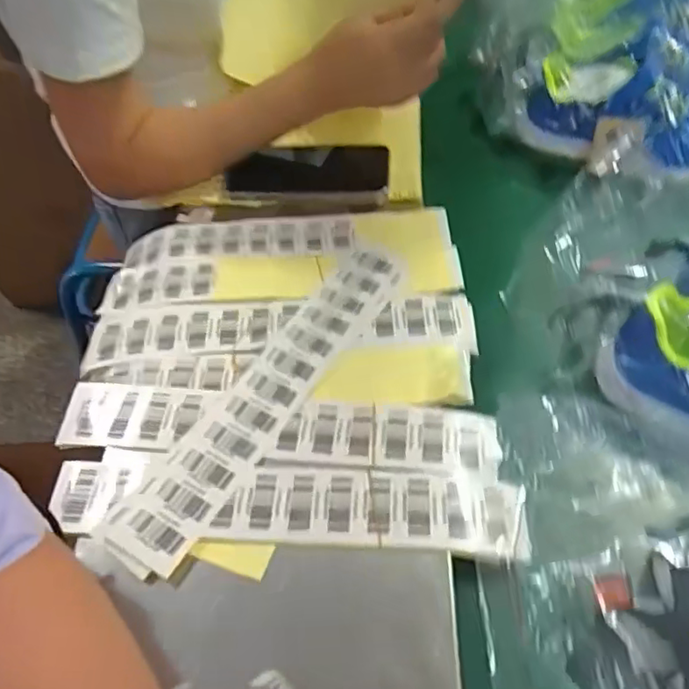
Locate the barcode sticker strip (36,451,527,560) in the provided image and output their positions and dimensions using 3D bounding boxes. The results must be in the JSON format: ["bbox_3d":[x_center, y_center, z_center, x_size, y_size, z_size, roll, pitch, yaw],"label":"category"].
[{"bbox_3d":[-0.039,0.103,0.400,0.311,0.010,0.060,1,52,5],"label":"barcode sticker strip"}]

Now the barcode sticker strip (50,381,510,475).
[{"bbox_3d":[-0.054,0.060,0.434,0.319,0.005,0.053,4,52,7],"label":"barcode sticker strip"}]

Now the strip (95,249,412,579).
[{"bbox_3d":[-0.047,0.028,0.459,0.056,0.010,0.314,28,59,18],"label":"strip"}]

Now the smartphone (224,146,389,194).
[{"bbox_3d":[-0.043,-0.190,0.659,0.180,0.073,0.013,1,64,8],"label":"smartphone"}]

